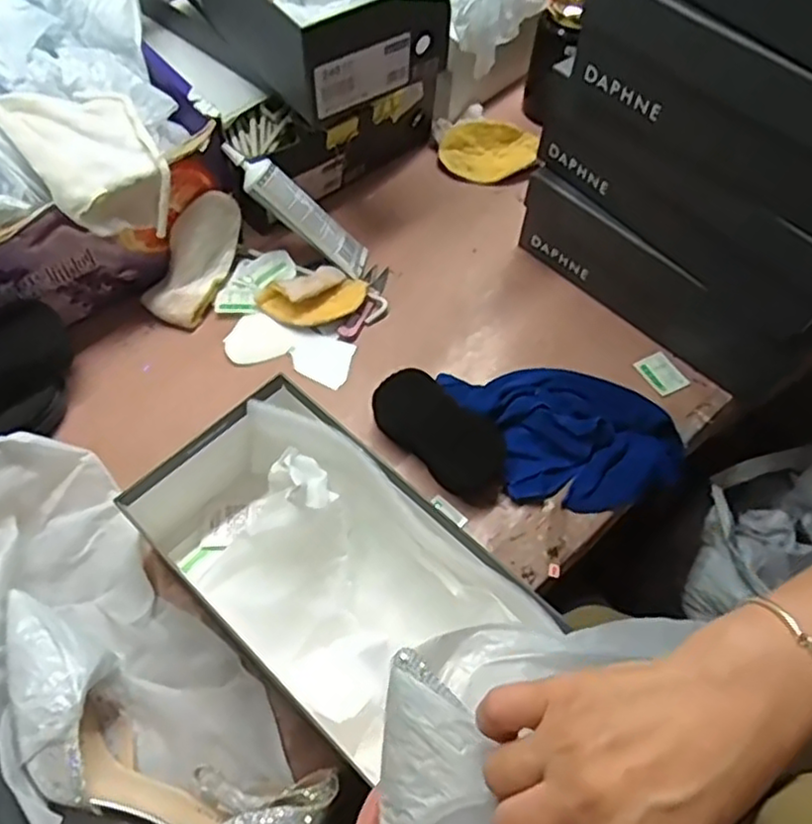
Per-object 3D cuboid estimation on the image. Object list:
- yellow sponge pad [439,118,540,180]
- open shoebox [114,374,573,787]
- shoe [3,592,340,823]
[{"bbox_3d":[0.098,-0.310,0.806,0.112,0.009,0.071,4,86,0],"label":"yellow sponge pad"},{"bbox_3d":[-0.058,0.115,0.504,0.270,0.098,0.151,40,65,19],"label":"open shoebox"},{"bbox_3d":[-0.172,0.218,0.445,0.250,0.067,0.080,24,61,11],"label":"shoe"}]

